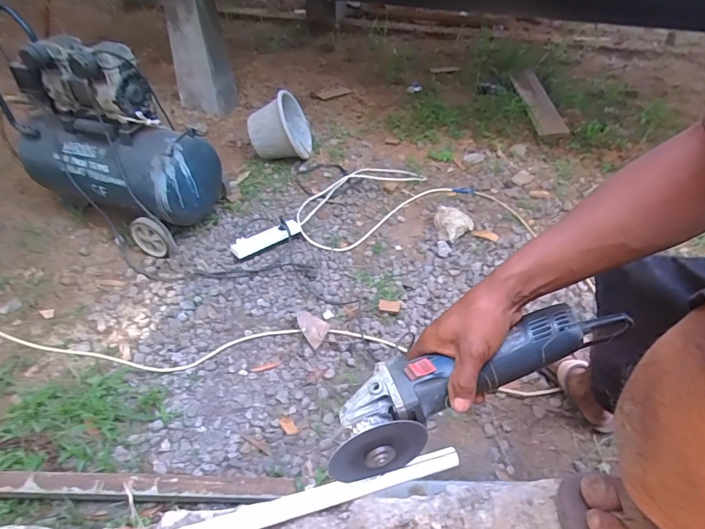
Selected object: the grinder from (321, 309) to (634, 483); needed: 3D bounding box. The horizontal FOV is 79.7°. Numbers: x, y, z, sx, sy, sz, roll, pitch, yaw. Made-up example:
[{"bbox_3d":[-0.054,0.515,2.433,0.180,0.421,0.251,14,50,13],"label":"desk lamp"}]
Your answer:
[{"bbox_3d":[0.129,0.116,0.439,0.330,0.082,0.074,-21,48,-8],"label":"grinder"}]

